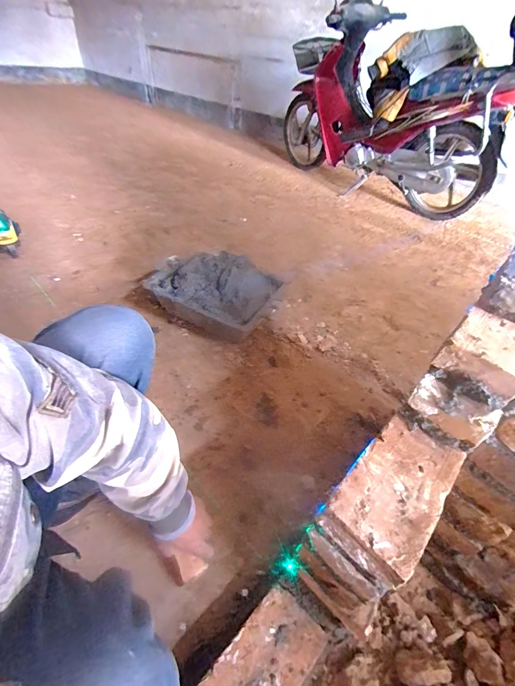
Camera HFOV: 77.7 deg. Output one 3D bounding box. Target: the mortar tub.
[{"bbox_3d":[-0.147,-0.182,1.114,0.410,0.168,0.319,22,44,15],"label":"mortar tub"}]

